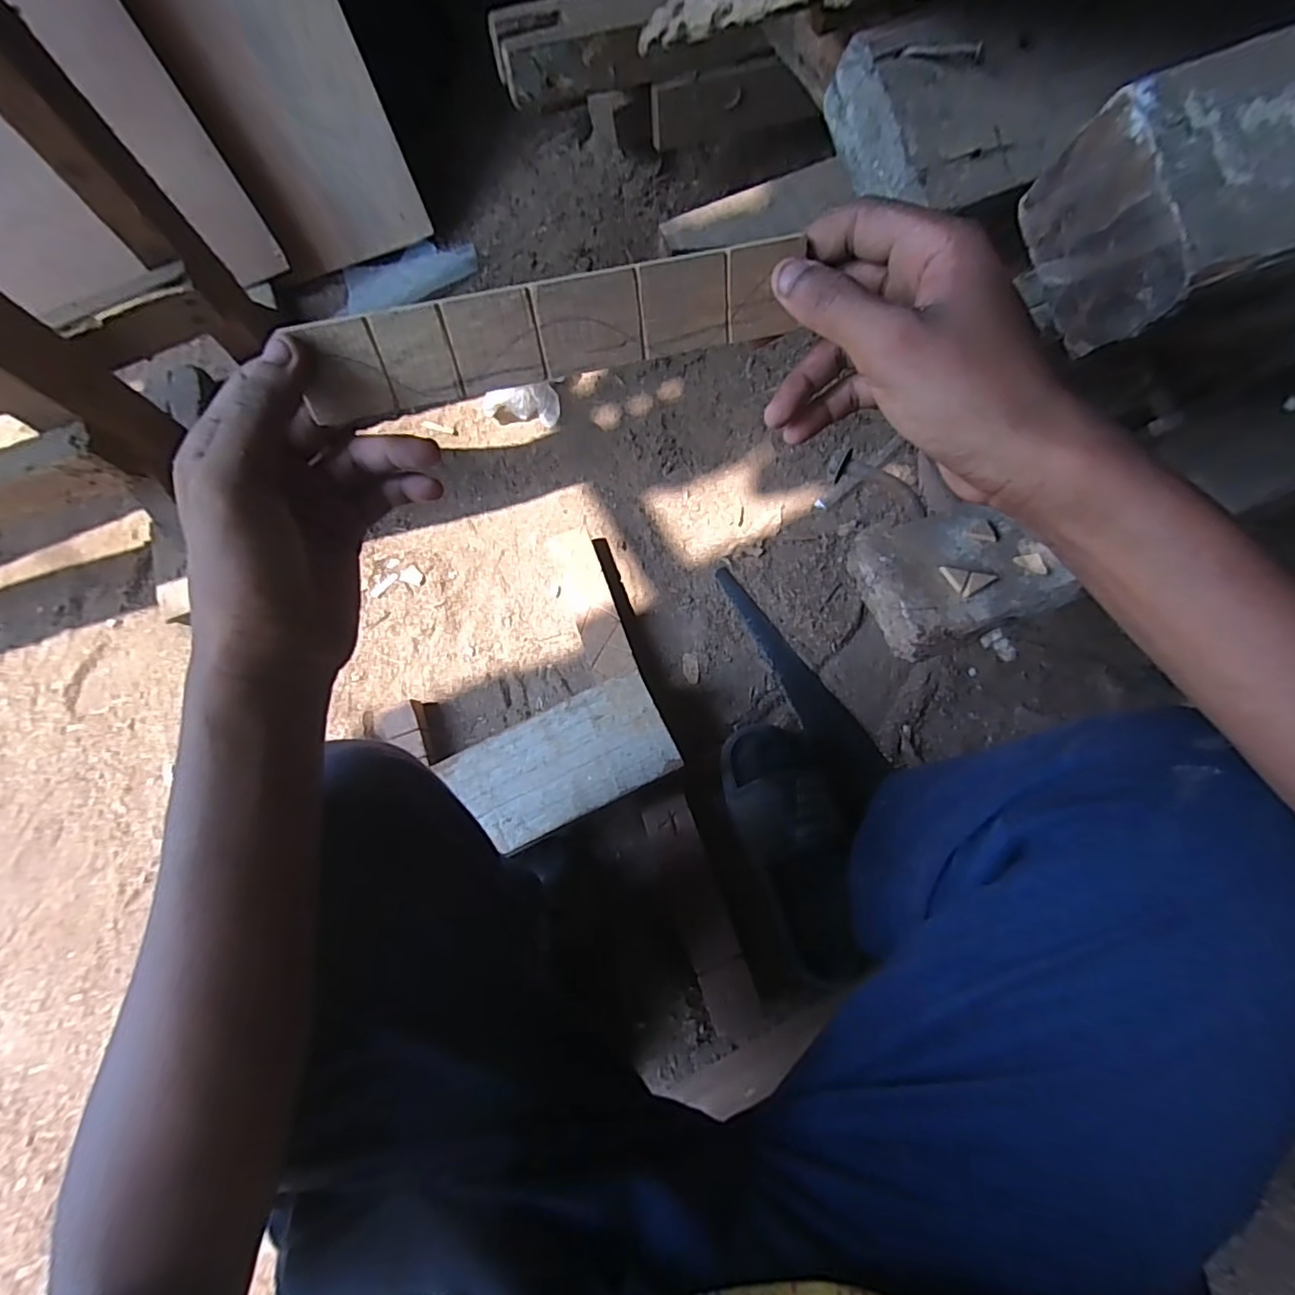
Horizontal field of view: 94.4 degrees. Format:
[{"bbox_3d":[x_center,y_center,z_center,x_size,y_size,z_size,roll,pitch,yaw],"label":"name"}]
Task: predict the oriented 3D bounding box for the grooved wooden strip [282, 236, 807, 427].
[{"bbox_3d":[-0.034,-0.119,0.227,0.184,0.033,0.004,-14,39,-5],"label":"grooved wooden strip"}]

